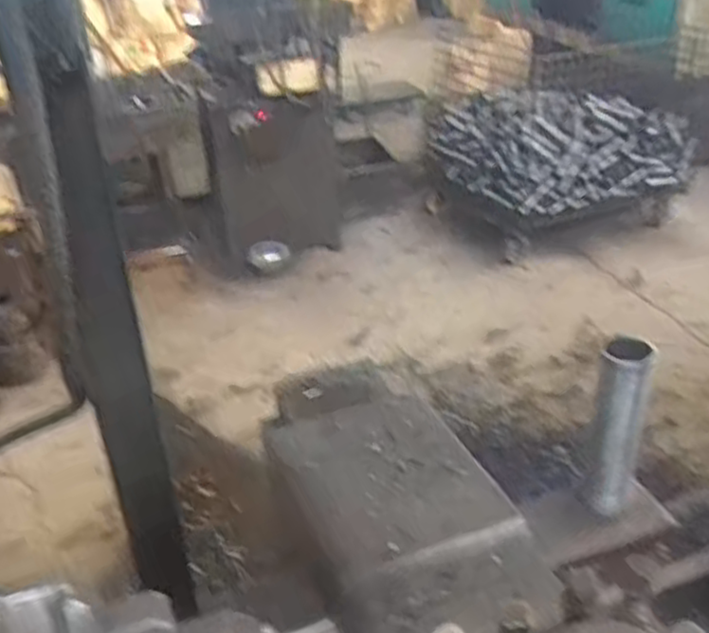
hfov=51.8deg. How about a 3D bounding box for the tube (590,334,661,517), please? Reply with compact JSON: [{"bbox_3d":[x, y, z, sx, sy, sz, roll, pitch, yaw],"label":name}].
[{"bbox_3d":[0.258,0.109,0.719,0.042,0.191,0.035,17,36,29],"label":"tube"}]

